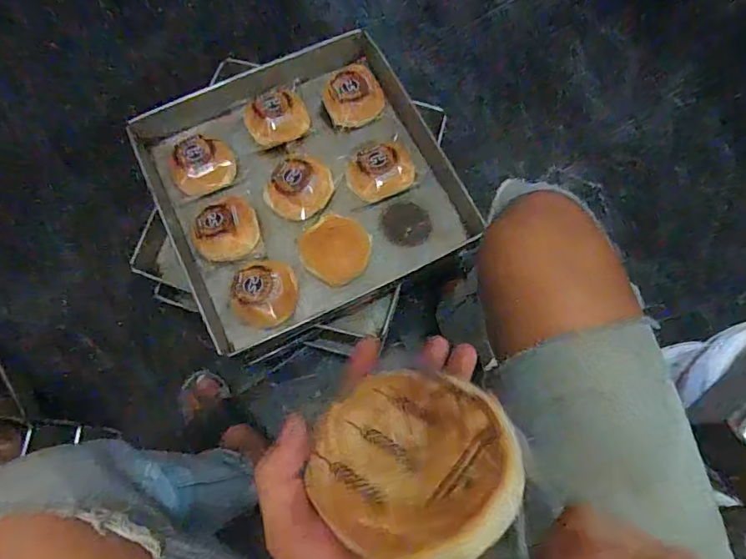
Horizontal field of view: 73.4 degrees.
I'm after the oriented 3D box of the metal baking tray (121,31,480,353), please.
[{"bbox_3d":[-0.108,-0.161,0.784,0.442,0.061,0.432,-25,75,-7],"label":"metal baking tray"}]

